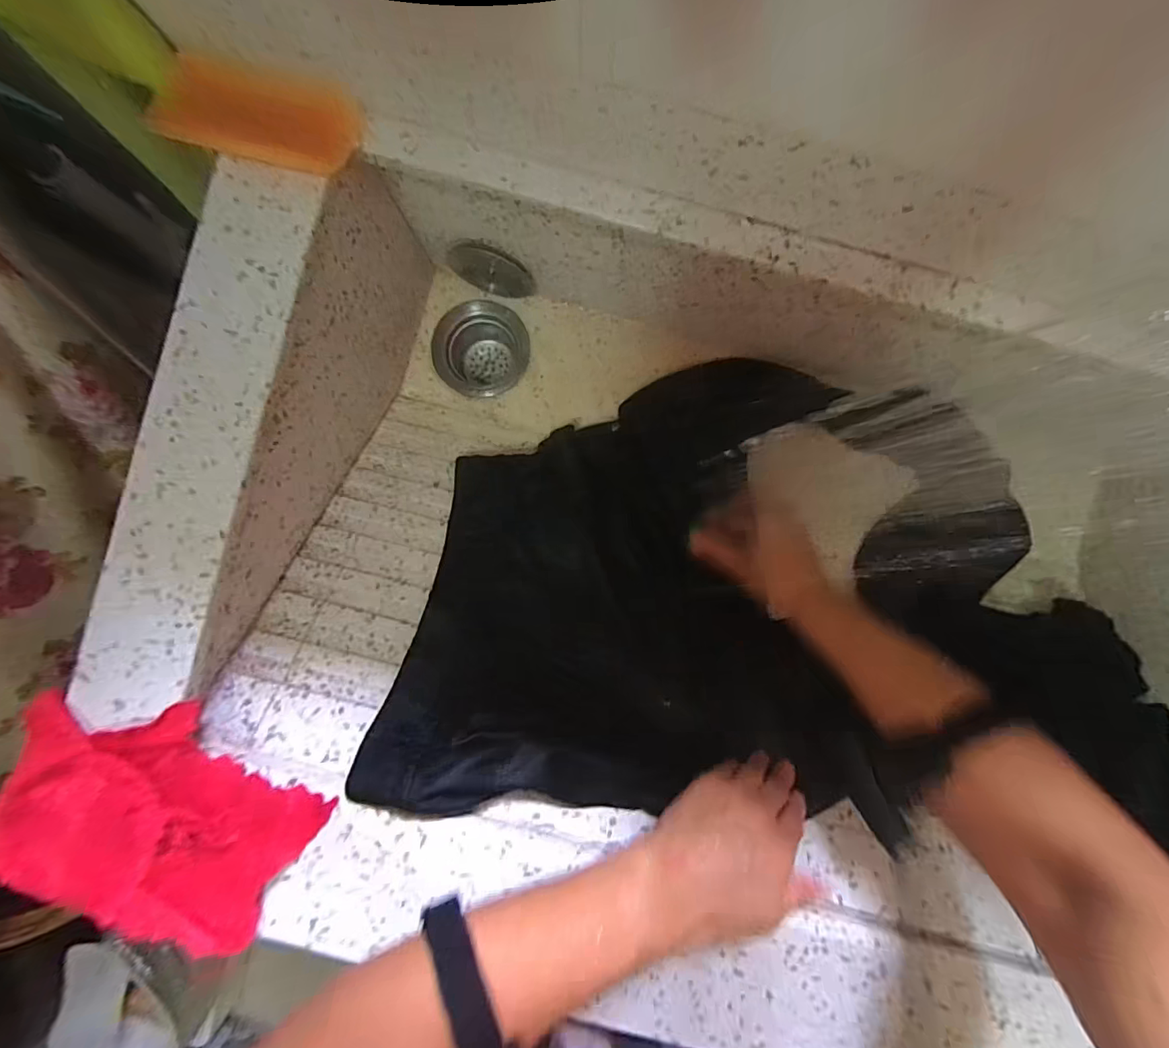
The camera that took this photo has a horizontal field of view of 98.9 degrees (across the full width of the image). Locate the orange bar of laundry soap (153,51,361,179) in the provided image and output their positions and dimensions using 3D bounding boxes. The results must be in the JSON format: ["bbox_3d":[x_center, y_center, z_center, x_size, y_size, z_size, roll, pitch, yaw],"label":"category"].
[{"bbox_3d":[-0.220,-0.274,0.337,0.133,0.023,0.050,12,89,-3],"label":"orange bar of laundry soap"}]

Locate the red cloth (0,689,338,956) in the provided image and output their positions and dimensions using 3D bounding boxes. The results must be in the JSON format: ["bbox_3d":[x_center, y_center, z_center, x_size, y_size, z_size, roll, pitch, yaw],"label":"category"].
[{"bbox_3d":[-0.291,0.203,0.332,0.187,0.025,0.138,32,88,-2],"label":"red cloth"}]

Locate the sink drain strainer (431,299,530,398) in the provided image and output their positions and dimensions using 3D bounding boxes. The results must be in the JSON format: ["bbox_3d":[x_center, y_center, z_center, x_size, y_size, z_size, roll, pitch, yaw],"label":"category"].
[{"bbox_3d":[-0.119,-0.200,0.591,0.102,0.065,0.103,0,90,-3],"label":"sink drain strainer"}]

